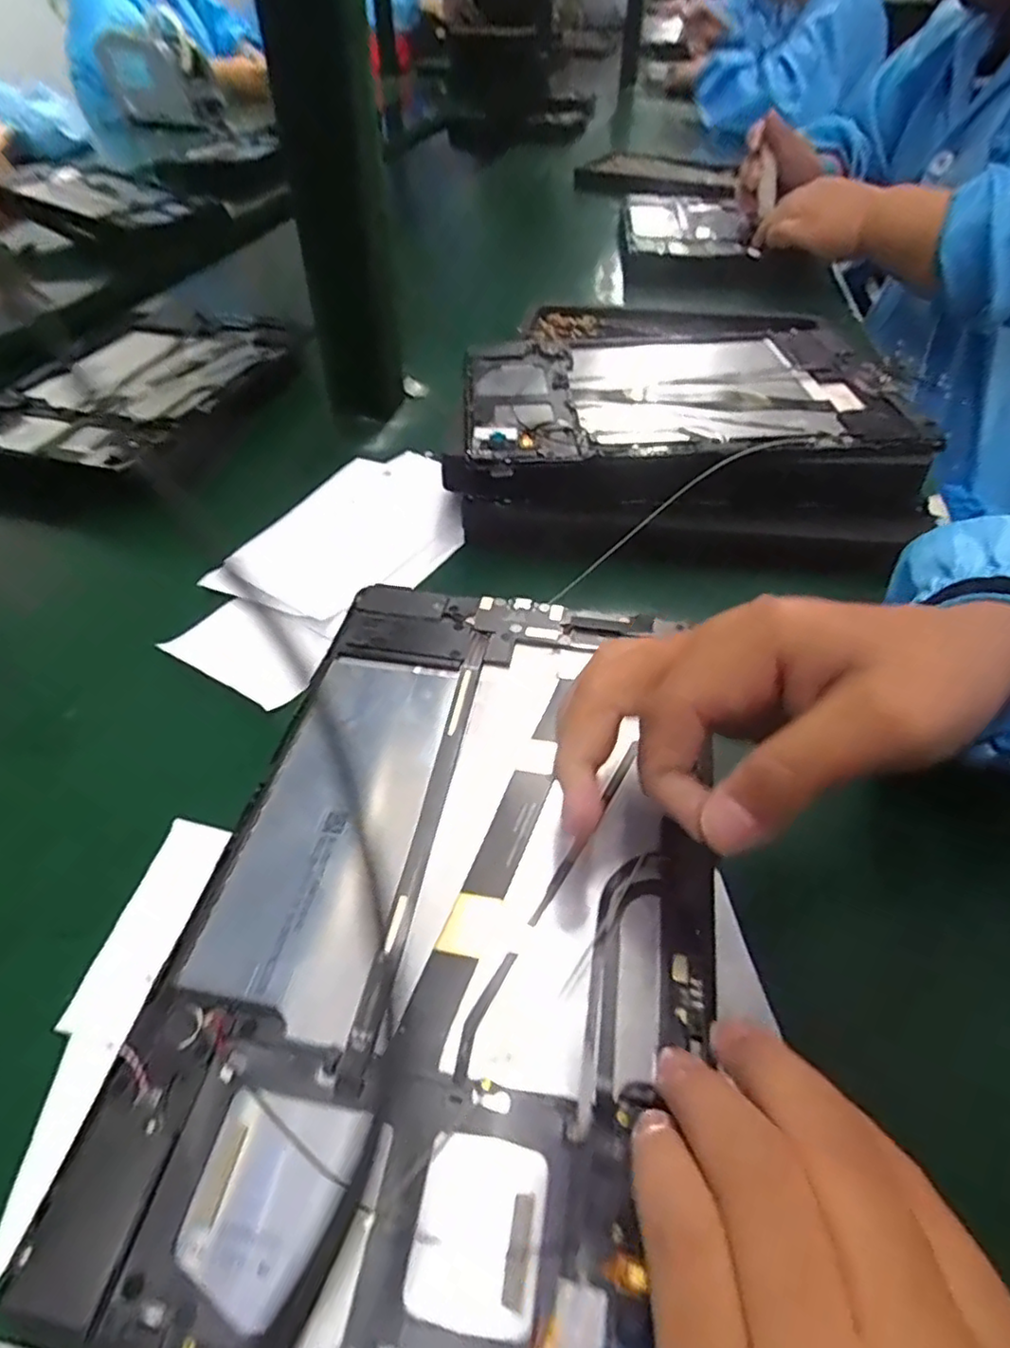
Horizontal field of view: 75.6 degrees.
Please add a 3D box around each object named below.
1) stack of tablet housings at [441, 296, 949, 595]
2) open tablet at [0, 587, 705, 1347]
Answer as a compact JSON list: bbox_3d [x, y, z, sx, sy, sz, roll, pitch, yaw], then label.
[{"bbox_3d":[0.101,-0.148,0.387,0.250,0.062,0.209,5,47,3],"label":"stack of tablet housings"},{"bbox_3d":[-0.014,0.059,0.206,0.143,0.008,0.235,9,47,7],"label":"open tablet"}]

